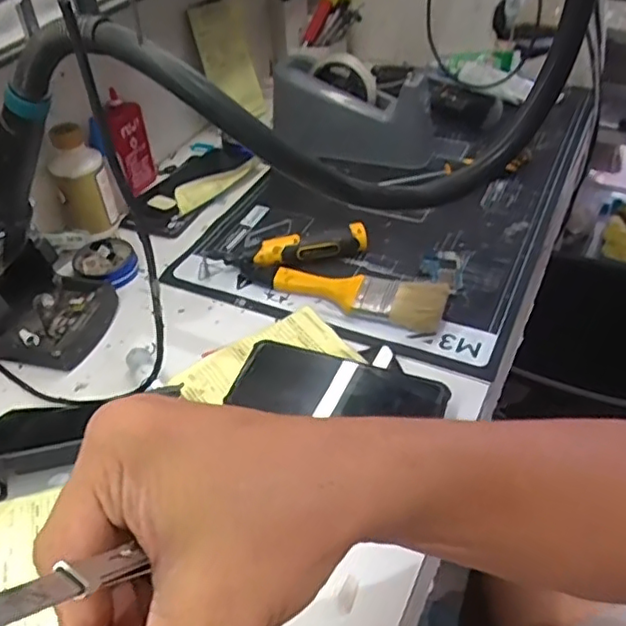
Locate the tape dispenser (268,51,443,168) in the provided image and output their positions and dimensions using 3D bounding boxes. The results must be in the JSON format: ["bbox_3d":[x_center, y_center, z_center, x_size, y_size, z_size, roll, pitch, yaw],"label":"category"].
[{"bbox_3d":[0.055,-0.269,0.817,0.216,0.095,0.072,8,44,12],"label":"tape dispenser"}]

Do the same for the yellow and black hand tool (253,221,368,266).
[{"bbox_3d":[-0.002,-0.066,0.637,0.111,0.029,0.022,-15,44,-12],"label":"yellow and black hand tool"}]

